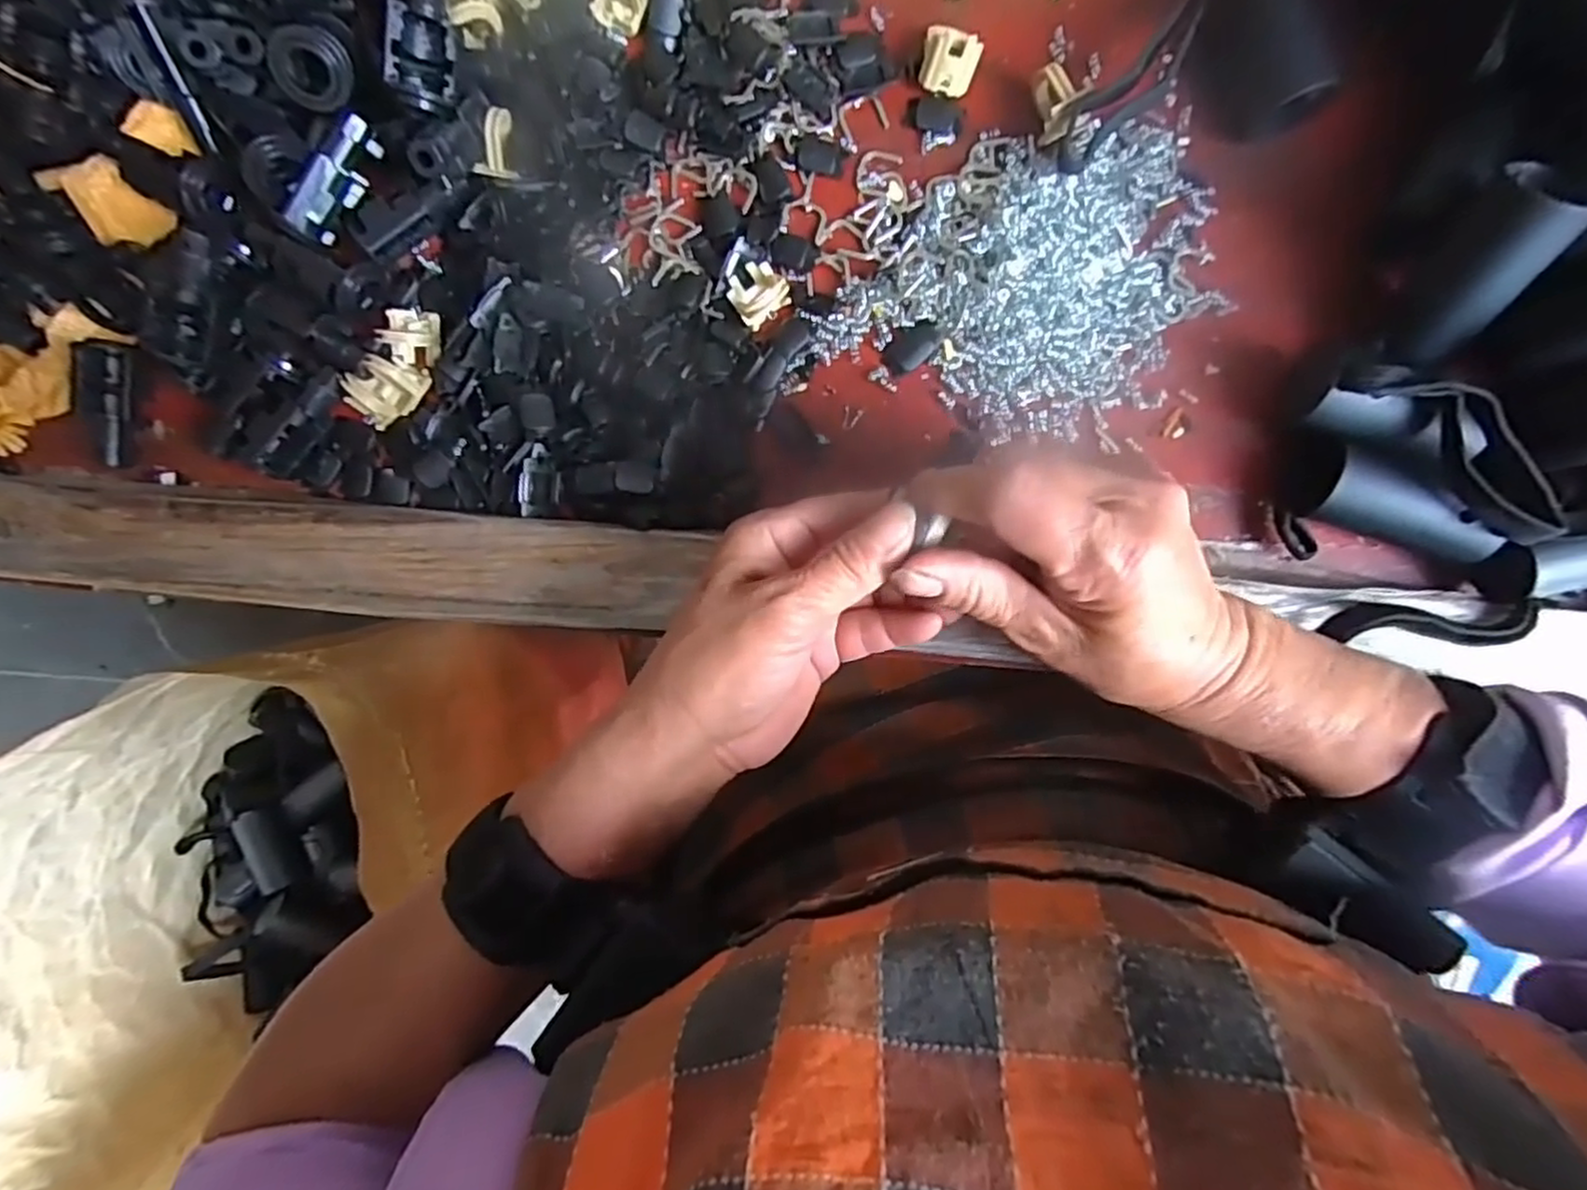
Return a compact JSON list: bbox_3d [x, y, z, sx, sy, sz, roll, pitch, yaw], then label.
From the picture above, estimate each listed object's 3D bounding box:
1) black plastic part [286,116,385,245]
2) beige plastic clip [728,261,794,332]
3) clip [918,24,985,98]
[{"bbox_3d":[-0.184,-0.167,0.289,0.010,0.021,0.049,32,92,6],"label":"black plastic part"},{"bbox_3d":[-0.015,-0.125,0.292,0.021,0.015,0.021,-36,85,4],"label":"beige plastic clip"},{"bbox_3d":[0.063,-0.214,0.287,0.022,0.017,0.017,17,90,6],"label":"clip"}]

